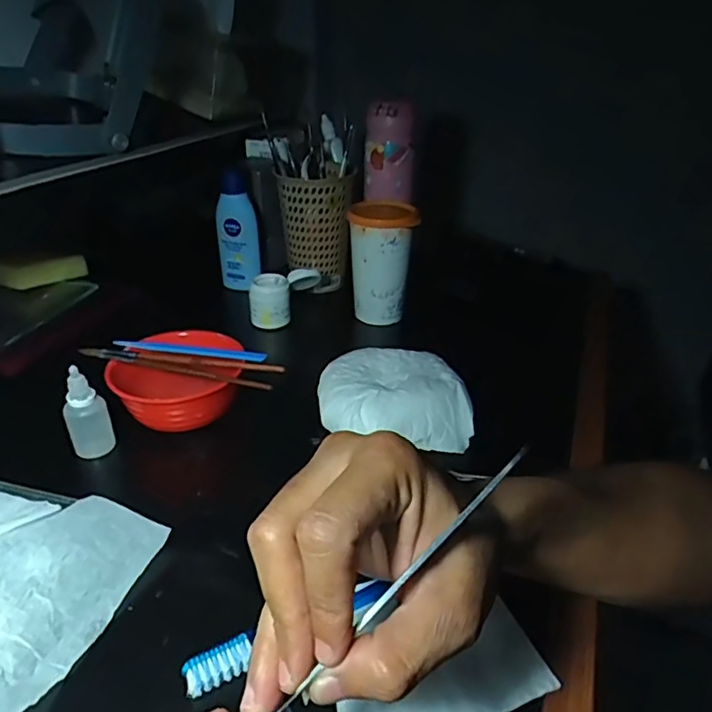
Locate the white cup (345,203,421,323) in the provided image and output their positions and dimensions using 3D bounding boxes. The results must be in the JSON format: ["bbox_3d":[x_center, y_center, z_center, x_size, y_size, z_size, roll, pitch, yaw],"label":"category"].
[{"bbox_3d":[0.028,-0.106,0.642,0.068,0.124,0.066,2,30,-1],"label":"white cup"}]

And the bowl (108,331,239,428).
[{"bbox_3d":[-0.153,0.022,0.484,0.104,0.055,0.092,-2,31,-8],"label":"bowl"}]

